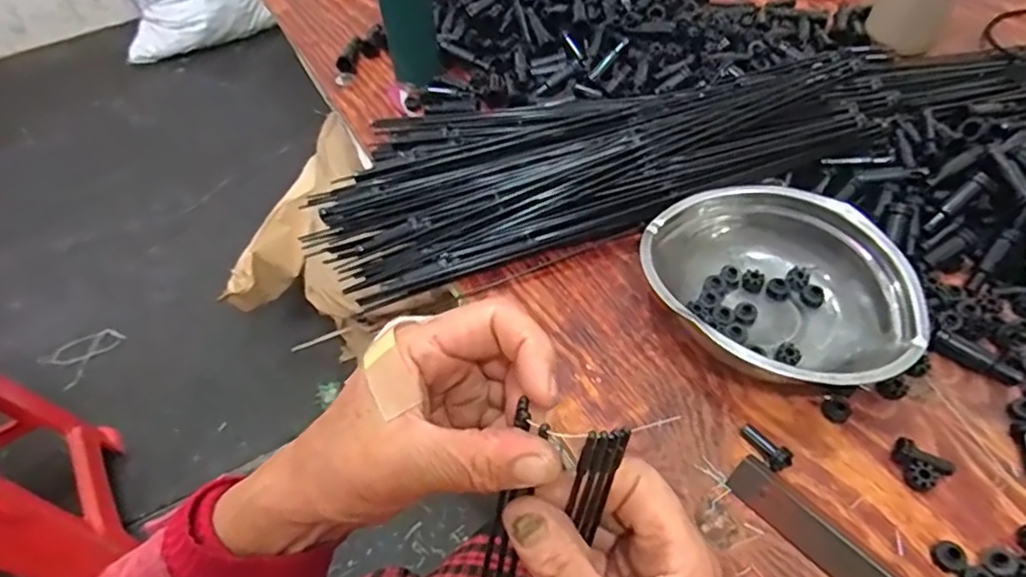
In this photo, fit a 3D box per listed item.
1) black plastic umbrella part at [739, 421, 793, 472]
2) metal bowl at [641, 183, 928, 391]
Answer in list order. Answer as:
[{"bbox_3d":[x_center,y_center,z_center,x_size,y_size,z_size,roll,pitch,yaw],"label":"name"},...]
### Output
[{"bbox_3d":[0.186,0.115,0.468,0.016,0.017,0.041,-24,52,-14],"label":"black plastic umbrella part"},{"bbox_3d":[0.214,0.005,0.526,0.207,0.066,0.184,10,52,13],"label":"metal bowl"}]

